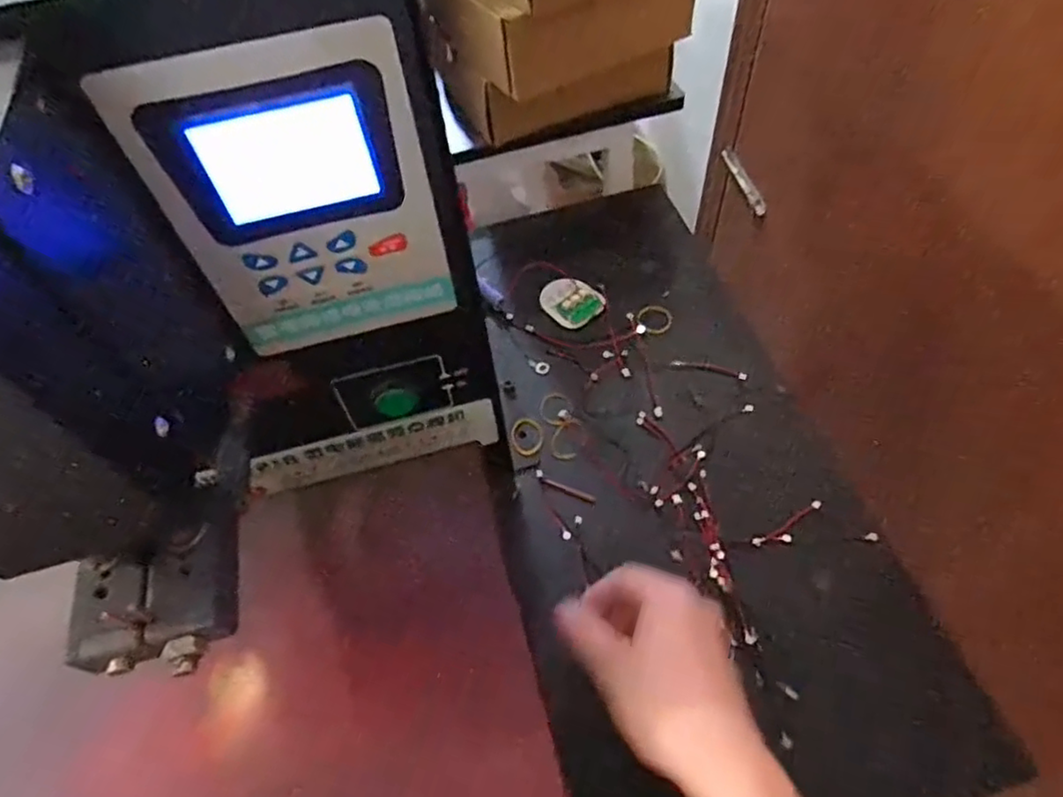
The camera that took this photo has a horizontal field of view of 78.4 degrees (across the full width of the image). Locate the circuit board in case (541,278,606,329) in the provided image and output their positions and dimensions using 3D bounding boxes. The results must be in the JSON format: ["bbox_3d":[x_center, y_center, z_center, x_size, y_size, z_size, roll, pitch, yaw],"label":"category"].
[{"bbox_3d":[0.037,-0.092,0.609,0.049,0.008,0.054,-40,62,-21],"label":"circuit board in case"}]

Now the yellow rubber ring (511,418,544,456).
[{"bbox_3d":[-0.003,0.031,0.528,0.026,0.004,0.033,0,55,4],"label":"yellow rubber ring"}]

